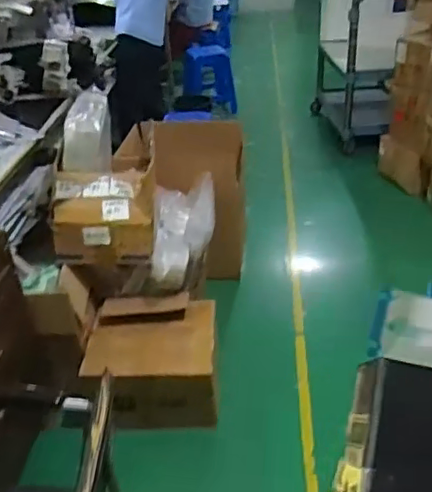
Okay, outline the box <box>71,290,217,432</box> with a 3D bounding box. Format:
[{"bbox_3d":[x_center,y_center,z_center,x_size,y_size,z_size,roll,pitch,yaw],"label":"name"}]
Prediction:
[{"bbox_3d":[-0.199,0.390,1.934,0.411,0.271,0.385,-3,30,7],"label":"box"}]

